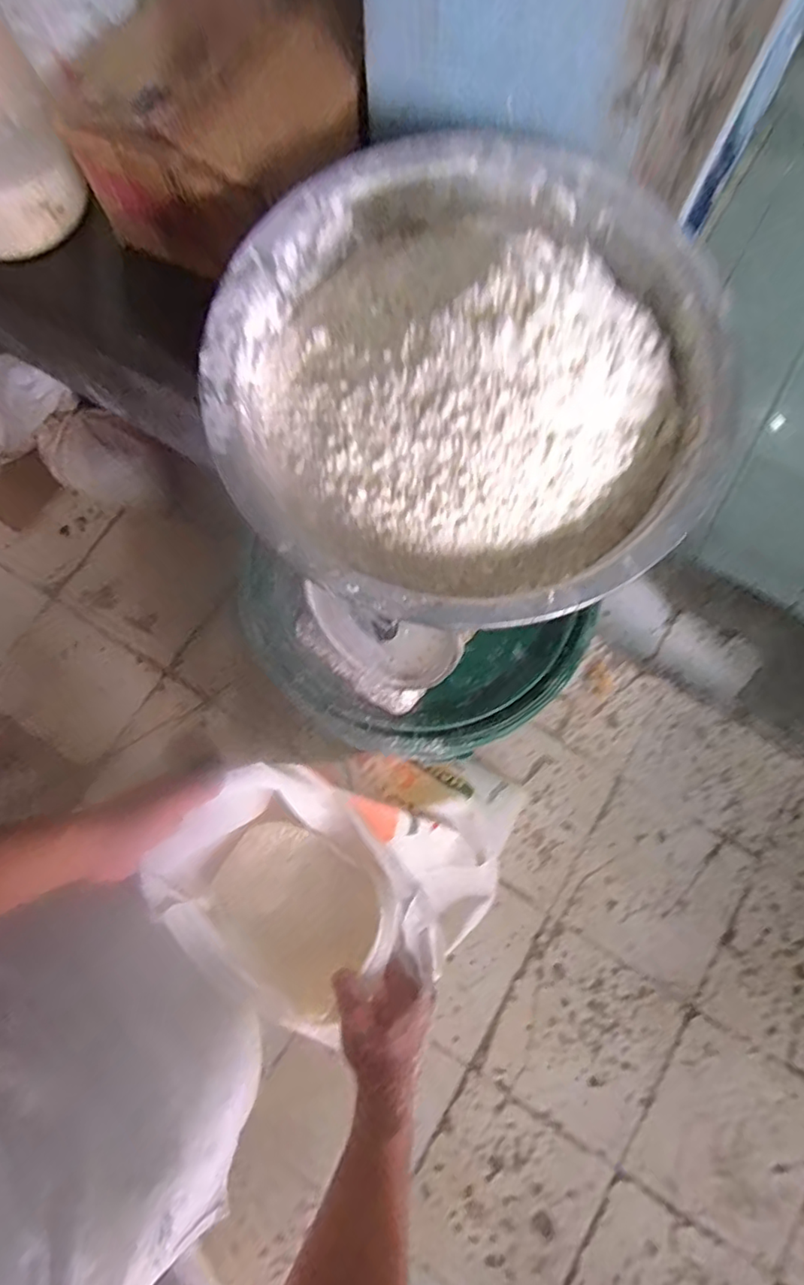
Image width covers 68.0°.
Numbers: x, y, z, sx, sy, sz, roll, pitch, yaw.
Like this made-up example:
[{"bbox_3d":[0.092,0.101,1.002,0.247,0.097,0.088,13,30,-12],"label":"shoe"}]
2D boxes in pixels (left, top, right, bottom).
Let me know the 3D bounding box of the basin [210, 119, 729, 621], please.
[{"bbox_3d":[0.037,-0.182,0.382,0.307,0.111,0.327,0,78,0],"label":"basin"}]

